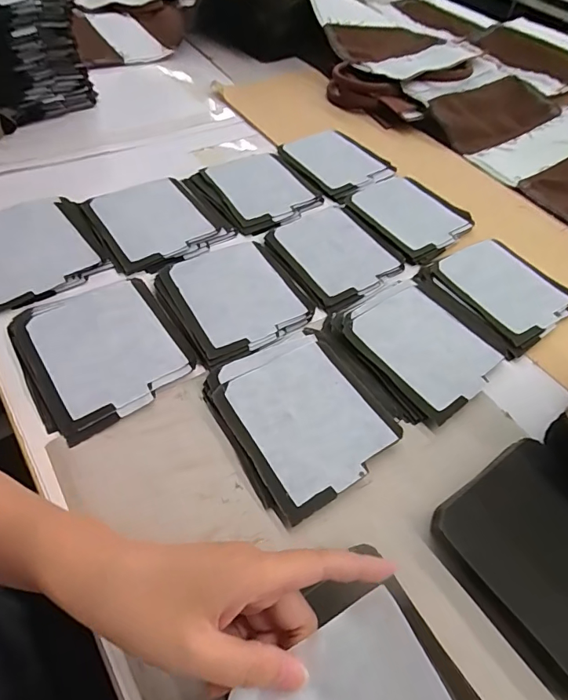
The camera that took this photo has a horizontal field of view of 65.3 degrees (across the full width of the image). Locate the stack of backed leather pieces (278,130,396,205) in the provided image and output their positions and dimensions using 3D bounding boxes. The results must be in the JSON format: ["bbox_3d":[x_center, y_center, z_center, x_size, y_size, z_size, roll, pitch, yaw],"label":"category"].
[{"bbox_3d":[0.073,-0.278,0.651,0.126,0.010,0.147,-35,64,-27],"label":"stack of backed leather pieces"}]

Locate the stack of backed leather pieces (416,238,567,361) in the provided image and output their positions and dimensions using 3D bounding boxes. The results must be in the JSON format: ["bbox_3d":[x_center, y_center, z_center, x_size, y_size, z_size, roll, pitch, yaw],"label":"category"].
[{"bbox_3d":[0.252,-0.071,0.512,0.143,0.011,0.141,-26,60,-23],"label":"stack of backed leather pieces"}]

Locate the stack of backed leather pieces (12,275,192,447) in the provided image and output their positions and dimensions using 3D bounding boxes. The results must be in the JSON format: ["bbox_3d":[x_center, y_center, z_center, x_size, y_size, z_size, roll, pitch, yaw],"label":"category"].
[{"bbox_3d":[-0.170,-0.002,0.416,0.134,0.012,0.155,-26,60,-22],"label":"stack of backed leather pieces"}]

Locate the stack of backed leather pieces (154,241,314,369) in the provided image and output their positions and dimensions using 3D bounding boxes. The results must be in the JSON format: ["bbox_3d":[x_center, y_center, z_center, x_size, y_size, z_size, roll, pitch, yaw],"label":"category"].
[{"bbox_3d":[-0.051,-0.058,0.476,0.134,0.009,0.146,-24,59,-22],"label":"stack of backed leather pieces"}]

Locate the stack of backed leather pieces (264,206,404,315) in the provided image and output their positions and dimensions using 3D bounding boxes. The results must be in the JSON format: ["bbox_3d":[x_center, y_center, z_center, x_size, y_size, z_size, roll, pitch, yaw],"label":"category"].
[{"bbox_3d":[0.061,-0.118,0.532,0.134,0.009,0.144,-27,60,-23],"label":"stack of backed leather pieces"}]

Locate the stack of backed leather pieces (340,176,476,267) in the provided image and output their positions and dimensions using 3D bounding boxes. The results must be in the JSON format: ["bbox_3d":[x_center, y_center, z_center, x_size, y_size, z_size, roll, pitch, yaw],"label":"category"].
[{"bbox_3d":[0.170,-0.181,0.592,0.135,0.008,0.151,-26,60,-23],"label":"stack of backed leather pieces"}]

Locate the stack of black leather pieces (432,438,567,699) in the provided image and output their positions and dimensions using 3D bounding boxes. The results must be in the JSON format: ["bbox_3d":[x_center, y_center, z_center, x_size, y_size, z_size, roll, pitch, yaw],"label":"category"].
[{"bbox_3d":[0.197,0.153,0.335,0.128,0.017,0.136,-28,61,-24],"label":"stack of black leather pieces"}]

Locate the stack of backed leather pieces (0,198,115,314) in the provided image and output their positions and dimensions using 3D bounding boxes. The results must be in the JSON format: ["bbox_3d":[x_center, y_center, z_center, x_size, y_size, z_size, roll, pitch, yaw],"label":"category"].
[{"bbox_3d":[-0.278,-0.113,0.485,0.141,0.015,0.150,-28,61,-24],"label":"stack of backed leather pieces"}]

